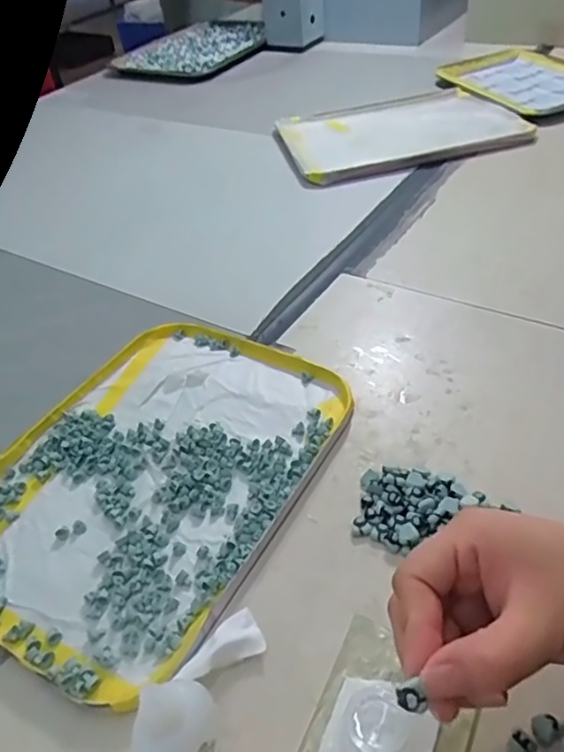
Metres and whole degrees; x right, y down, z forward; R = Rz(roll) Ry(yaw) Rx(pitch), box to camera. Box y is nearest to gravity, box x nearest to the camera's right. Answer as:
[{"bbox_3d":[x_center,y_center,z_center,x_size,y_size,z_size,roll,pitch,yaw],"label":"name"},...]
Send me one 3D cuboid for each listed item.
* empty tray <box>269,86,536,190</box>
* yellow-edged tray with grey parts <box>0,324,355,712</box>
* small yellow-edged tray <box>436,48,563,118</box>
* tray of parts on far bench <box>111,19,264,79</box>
[{"bbox_3d":[0.152,-0.343,0.806,0.306,0.014,0.232,-12,43,-5],"label":"empty tray"},{"bbox_3d":[-0.090,0.063,0.408,0.203,0.012,0.272,17,48,25],"label":"yellow-edged tray with grey parts"},{"bbox_3d":[0.373,-0.451,0.888,0.193,0.017,0.265,-20,44,-13],"label":"small yellow-edged tray"},{"bbox_3d":[-0.162,-0.697,1.230,0.270,0.018,0.362,20,49,27],"label":"tray of parts on far bench"}]

